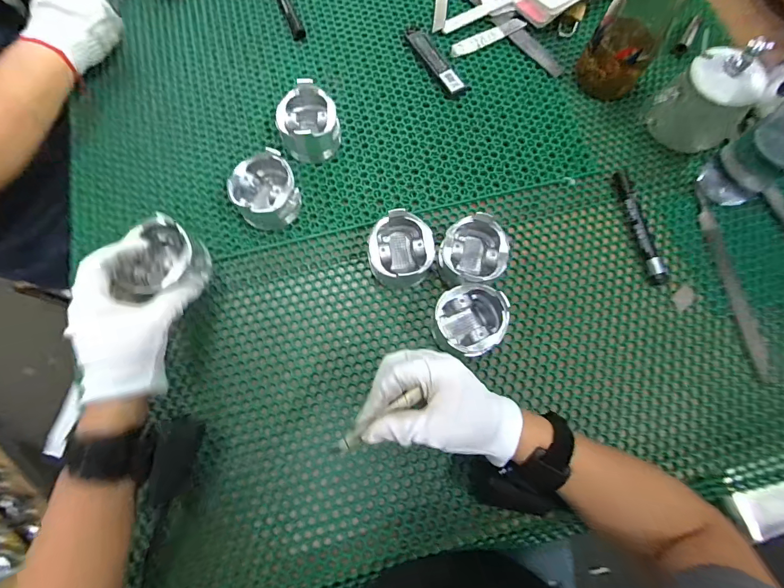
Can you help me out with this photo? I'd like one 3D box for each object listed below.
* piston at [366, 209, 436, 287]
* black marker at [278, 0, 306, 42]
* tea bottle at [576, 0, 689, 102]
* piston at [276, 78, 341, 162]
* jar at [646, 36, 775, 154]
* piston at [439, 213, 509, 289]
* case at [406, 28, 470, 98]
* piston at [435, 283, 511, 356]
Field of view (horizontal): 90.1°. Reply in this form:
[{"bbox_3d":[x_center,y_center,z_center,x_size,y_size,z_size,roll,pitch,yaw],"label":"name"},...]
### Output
[{"bbox_3d":[0.009,-0.048,0.436,0.073,0.051,0.070,-1,74,0],"label":"piston"},{"bbox_3d":[-0.153,-0.419,0.556,0.018,0.013,0.142,-21,75,-5],"label":"black marker"},{"bbox_3d":[0.285,-0.316,0.445,0.076,0.180,0.063,37,78,10],"label":"tea bottle"},{"bbox_3d":[-0.102,-0.208,0.480,0.070,0.054,0.075,-16,75,-4],"label":"piston"},{"bbox_3d":[0.369,-0.227,0.456,0.079,0.114,0.095,-41,78,-10],"label":"jar"},{"bbox_3d":[0.088,-0.042,0.437,0.075,0.054,0.071,0,74,0],"label":"piston"},{"bbox_3d":[0.058,-0.318,0.532,0.028,0.011,0.124,-31,77,-8],"label":"case"},{"bbox_3d":[0.082,0.030,0.417,0.069,0.056,0.070,0,74,0],"label":"piston"}]

